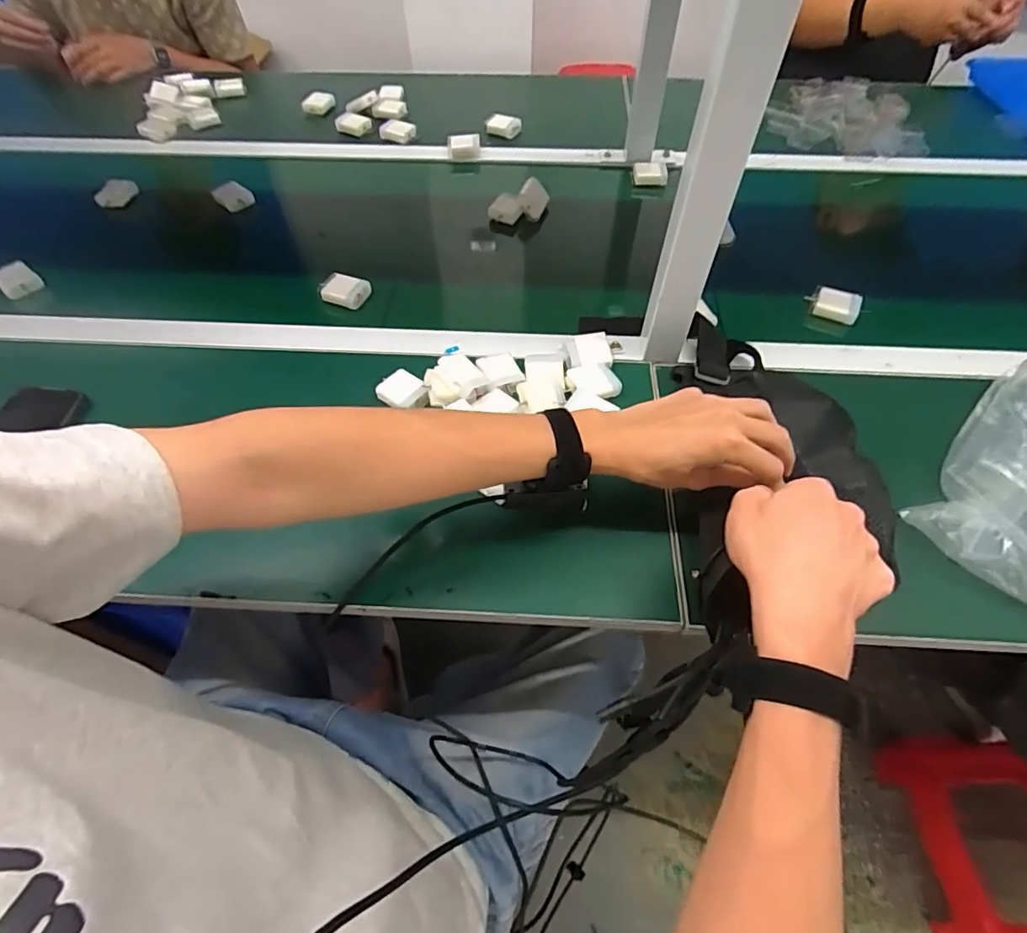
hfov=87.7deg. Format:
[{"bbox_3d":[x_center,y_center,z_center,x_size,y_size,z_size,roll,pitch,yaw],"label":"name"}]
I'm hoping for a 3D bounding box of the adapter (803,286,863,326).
[{"bbox_3d":[0.390,-0.199,0.650,0.060,0.021,0.037,27,61,16],"label":"adapter"}]

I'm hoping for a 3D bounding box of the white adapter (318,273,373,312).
[{"bbox_3d":[-0.212,-0.219,0.672,0.054,0.020,0.041,13,58,8],"label":"white adapter"}]

